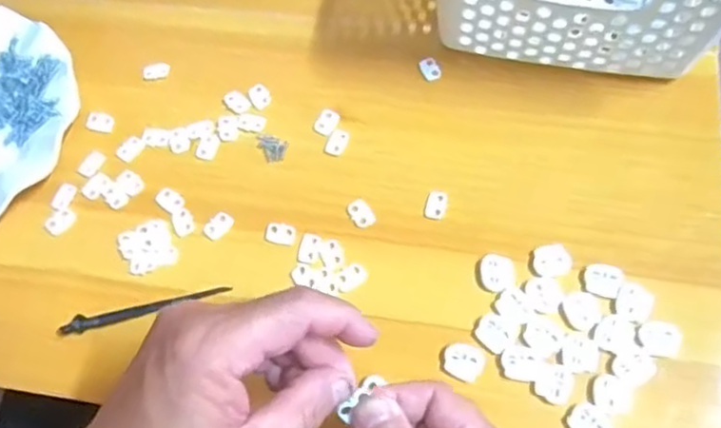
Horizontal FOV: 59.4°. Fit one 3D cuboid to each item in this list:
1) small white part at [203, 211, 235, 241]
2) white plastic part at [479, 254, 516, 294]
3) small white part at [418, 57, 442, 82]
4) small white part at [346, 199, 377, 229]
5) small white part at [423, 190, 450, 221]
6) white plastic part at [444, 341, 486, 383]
[{"bbox_3d":[-0.093,0.007,0.412,0.013,0.004,0.019,40,74,18],"label":"small white part"},{"bbox_3d":[0.084,0.035,0.388,0.020,0.004,0.024,-4,66,2],"label":"white plastic part"},{"bbox_3d":[0.050,-0.105,0.454,0.014,0.004,0.019,-27,67,-9],"label":"small white part"},{"bbox_3d":[0.001,-0.001,0.410,0.014,0.004,0.020,-33,68,-11],"label":"small white part"},{"bbox_3d":[0.049,-0.006,0.411,0.014,0.004,0.019,18,68,11],"label":"small white part"},{"bbox_3d":[0.060,0.086,0.369,0.023,0.004,0.020,17,68,10],"label":"white plastic part"}]

